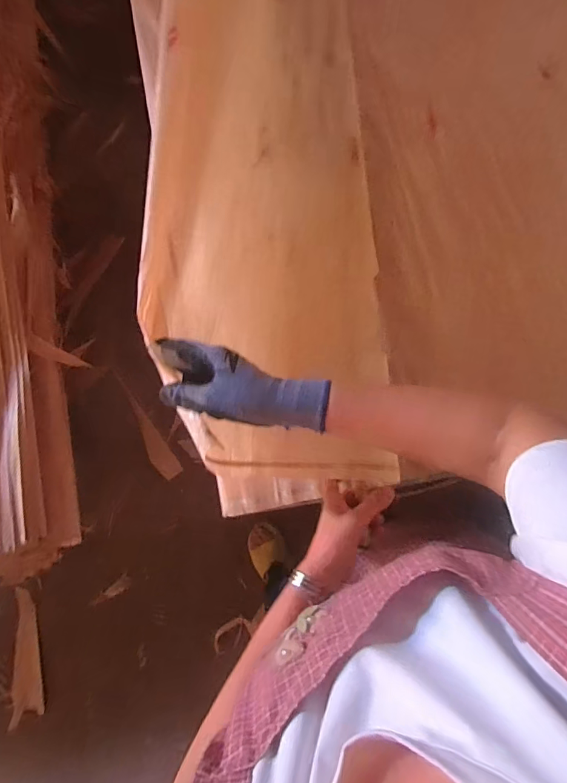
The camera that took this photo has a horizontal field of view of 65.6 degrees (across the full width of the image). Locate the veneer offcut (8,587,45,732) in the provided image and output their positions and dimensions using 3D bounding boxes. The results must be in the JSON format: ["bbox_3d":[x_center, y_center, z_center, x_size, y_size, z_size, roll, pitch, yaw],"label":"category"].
[{"bbox_3d":[-0.752,0.776,1.285,0.105,0.026,0.387,-3,88,17],"label":"veneer offcut"}]

